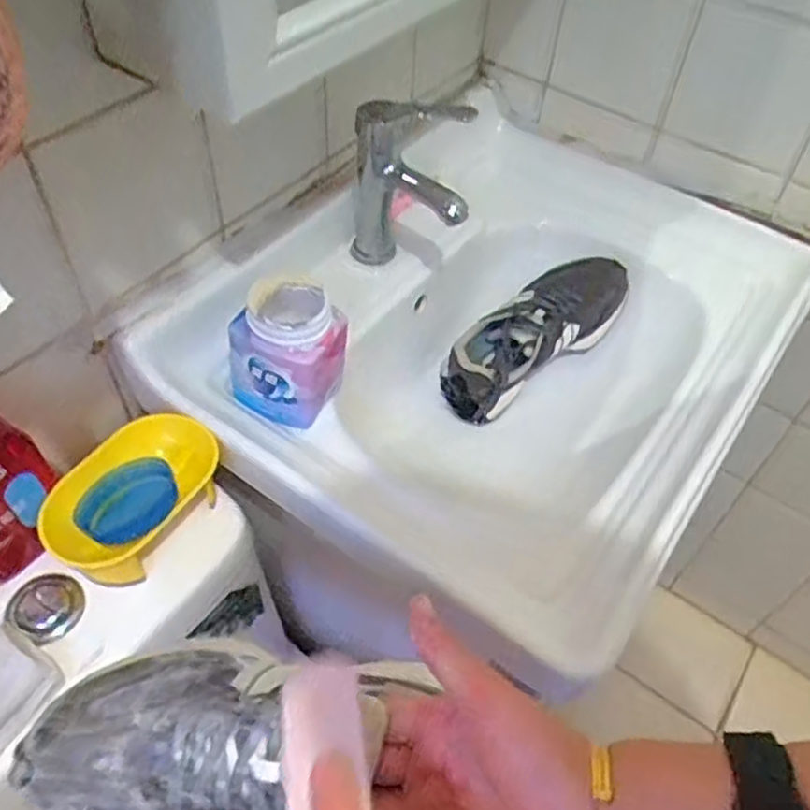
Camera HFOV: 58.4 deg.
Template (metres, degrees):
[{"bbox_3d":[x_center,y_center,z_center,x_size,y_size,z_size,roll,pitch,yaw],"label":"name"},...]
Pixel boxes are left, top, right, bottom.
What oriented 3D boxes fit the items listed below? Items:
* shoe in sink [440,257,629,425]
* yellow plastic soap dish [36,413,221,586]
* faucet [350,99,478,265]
[{"bbox_3d":[0.159,-0.087,0.852,0.262,0.094,0.094,-37,60,-11],"label":"shoe in sink"},{"bbox_3d":[-0.218,0.076,0.593,0.081,0.058,0.147,26,54,17],"label":"yellow plastic soap dish"},{"bbox_3d":[0.013,-0.216,0.746,0.143,0.178,0.063,27,52,27],"label":"faucet"}]

